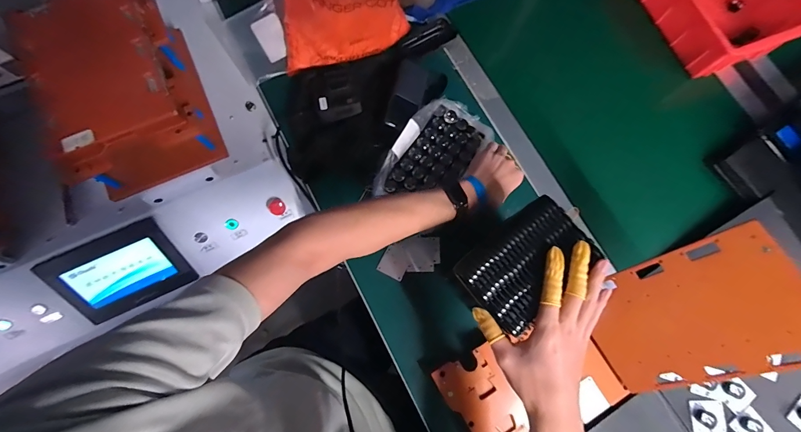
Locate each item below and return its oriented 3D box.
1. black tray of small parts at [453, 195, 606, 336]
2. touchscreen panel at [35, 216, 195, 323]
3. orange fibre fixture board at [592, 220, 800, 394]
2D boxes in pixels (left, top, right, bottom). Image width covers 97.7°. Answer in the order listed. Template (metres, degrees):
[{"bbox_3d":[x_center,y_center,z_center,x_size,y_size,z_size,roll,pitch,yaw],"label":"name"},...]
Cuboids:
[{"bbox_3d":[0.144,0.051,0.400,0.141,0.023,0.095,-41,80,-10],"label":"black tray of small parts"},{"bbox_3d":[-0.513,0.098,0.642,0.194,0.024,0.136,-28,121,-10],"label":"touchscreen panel"},{"bbox_3d":[0.357,0.129,0.437,0.008,0.235,0.156,-19,73,-45],"label":"orange fibre fixture board"}]

